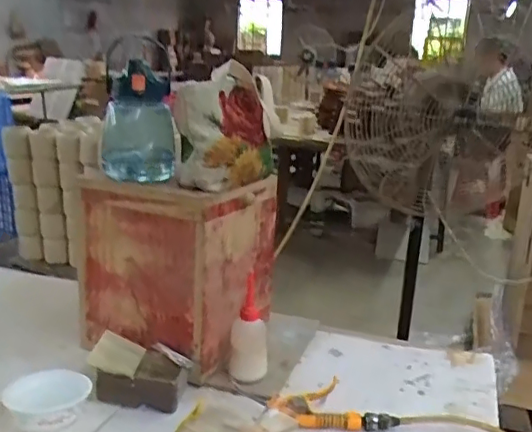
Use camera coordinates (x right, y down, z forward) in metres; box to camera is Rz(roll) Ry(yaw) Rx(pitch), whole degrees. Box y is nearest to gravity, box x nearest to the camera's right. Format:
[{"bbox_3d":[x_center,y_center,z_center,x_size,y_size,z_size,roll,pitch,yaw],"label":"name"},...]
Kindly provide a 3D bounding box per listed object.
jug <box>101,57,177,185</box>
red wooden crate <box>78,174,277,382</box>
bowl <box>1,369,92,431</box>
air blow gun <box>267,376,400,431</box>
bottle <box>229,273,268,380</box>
[{"bbox_3d":[-0.208,-0.151,0.929,0.122,0.174,0.106,-2,17,-13],"label":"jug"},{"bbox_3d":[-0.150,0.074,0.999,0.269,0.304,0.249,8,18,21],"label":"red wooden crate"},{"bbox_3d":[-0.304,0.260,0.796,0.110,0.056,0.107,0,18,0],"label":"bowl"},{"bbox_3d":[0.098,0.285,0.845,0.187,0.029,0.097,1,18,2],"label":"air blow gun"},{"bbox_3d":[-0.028,0.184,0.911,0.061,0.143,0.049,-7,19,-22],"label":"bottle"}]

